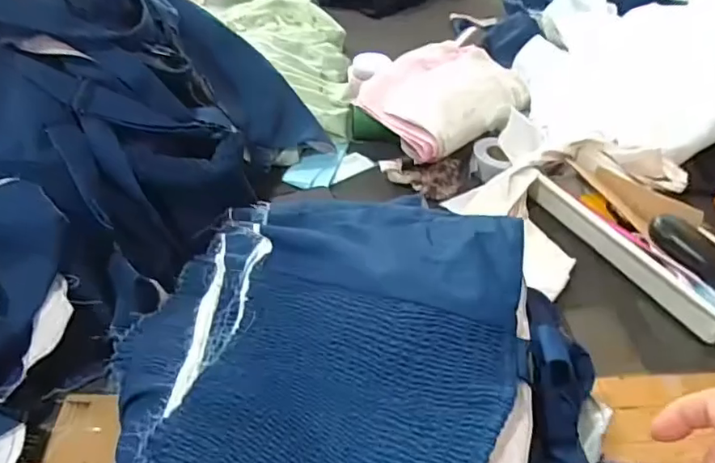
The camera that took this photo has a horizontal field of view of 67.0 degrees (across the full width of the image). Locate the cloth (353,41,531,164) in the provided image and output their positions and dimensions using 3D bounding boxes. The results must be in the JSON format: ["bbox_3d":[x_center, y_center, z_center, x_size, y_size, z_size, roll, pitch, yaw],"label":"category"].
[{"bbox_3d":[0.121,-0.199,0.775,0.178,0.047,0.262,35,50,29],"label":"cloth"}]

